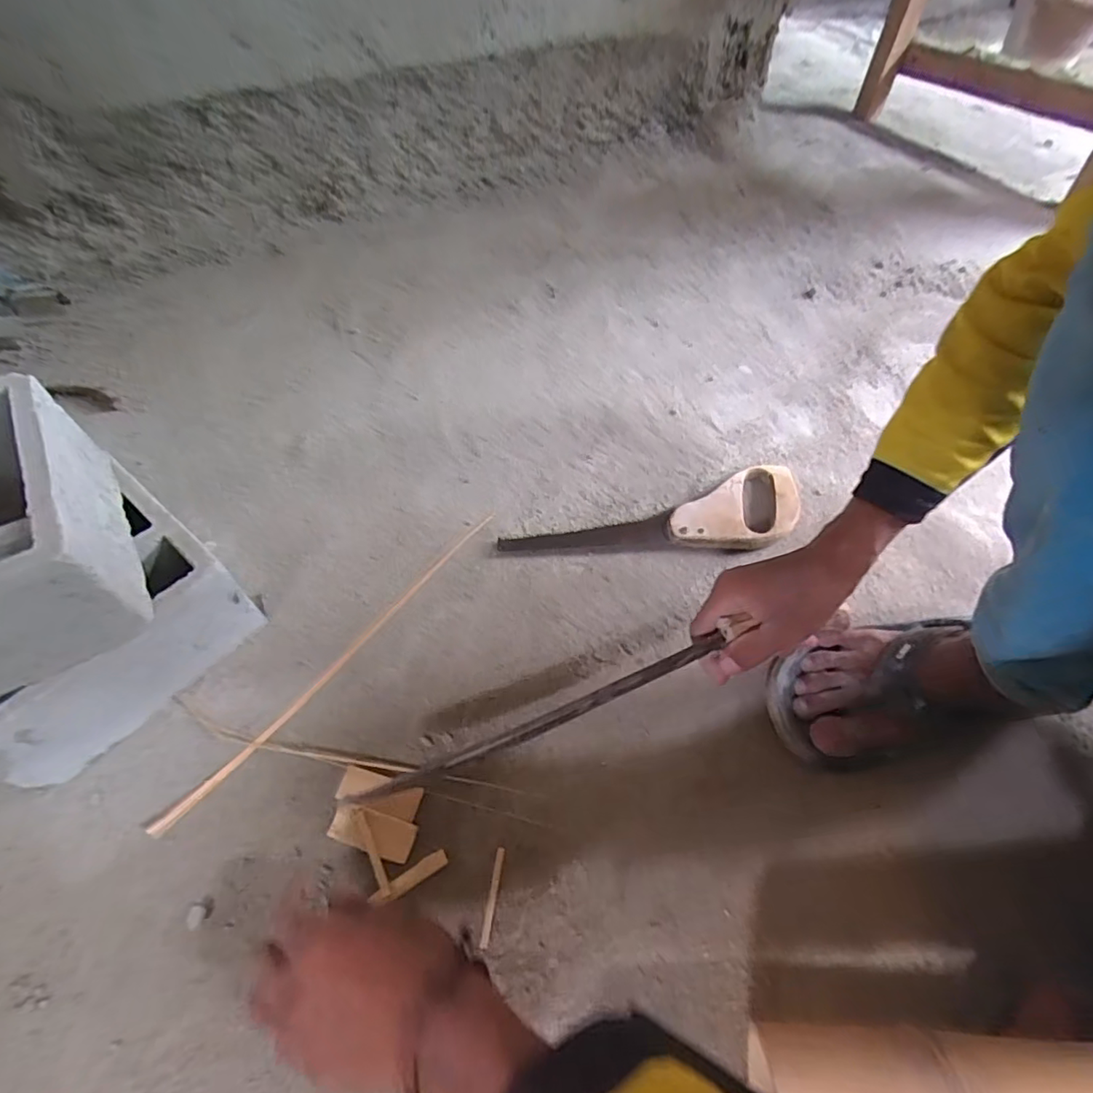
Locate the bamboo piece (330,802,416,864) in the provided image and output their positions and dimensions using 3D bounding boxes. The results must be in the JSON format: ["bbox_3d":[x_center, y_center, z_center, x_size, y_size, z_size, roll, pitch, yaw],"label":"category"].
[{"bbox_3d":[-0.133,0.218,0.419,0.063,0.008,0.027,14,57,8],"label":"bamboo piece"}]

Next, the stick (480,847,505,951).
[{"bbox_3d":[-0.039,0.256,0.402,0.006,0.004,0.062,8,56,4],"label":"stick"}]

